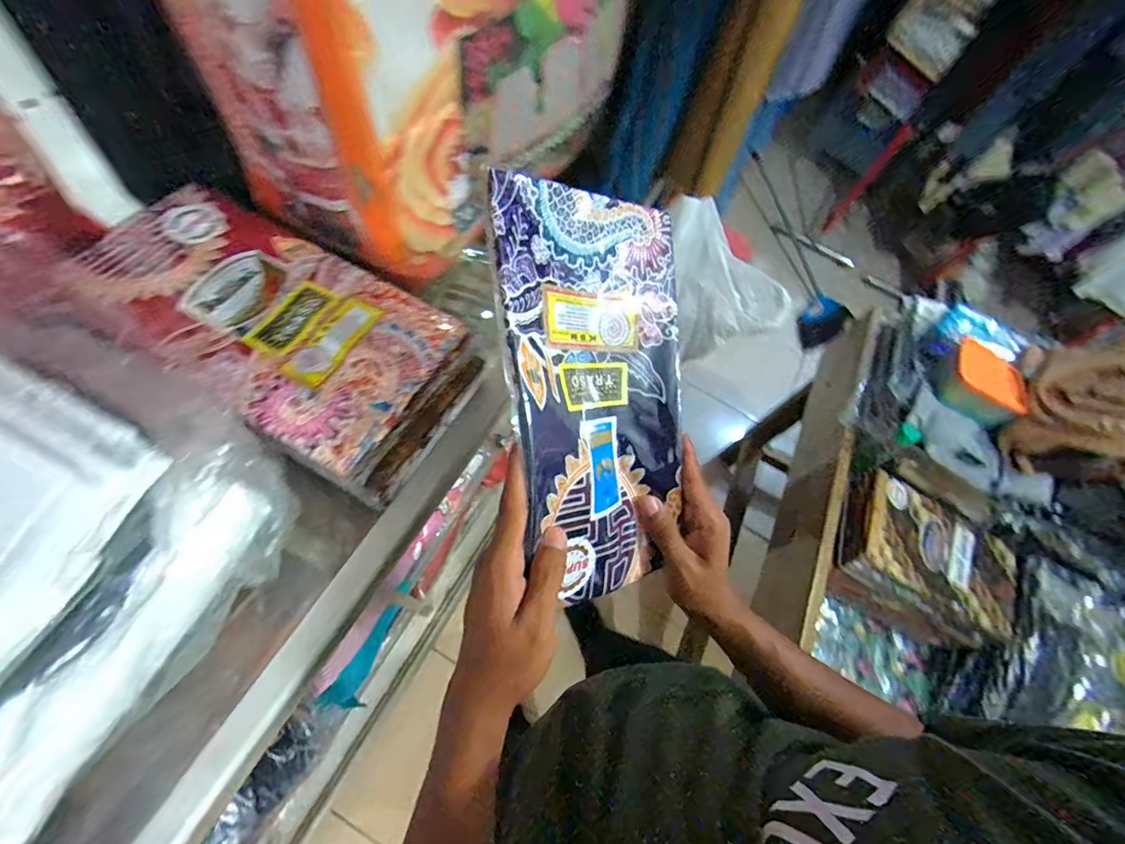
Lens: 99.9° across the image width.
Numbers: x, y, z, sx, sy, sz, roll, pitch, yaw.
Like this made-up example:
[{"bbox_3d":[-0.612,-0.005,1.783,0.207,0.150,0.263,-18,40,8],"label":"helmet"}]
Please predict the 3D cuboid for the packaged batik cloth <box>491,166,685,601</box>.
[{"bbox_3d":[0.027,-0.017,0.354,0.165,0.027,0.298,-7,96,-43],"label":"packaged batik cloth"}]

